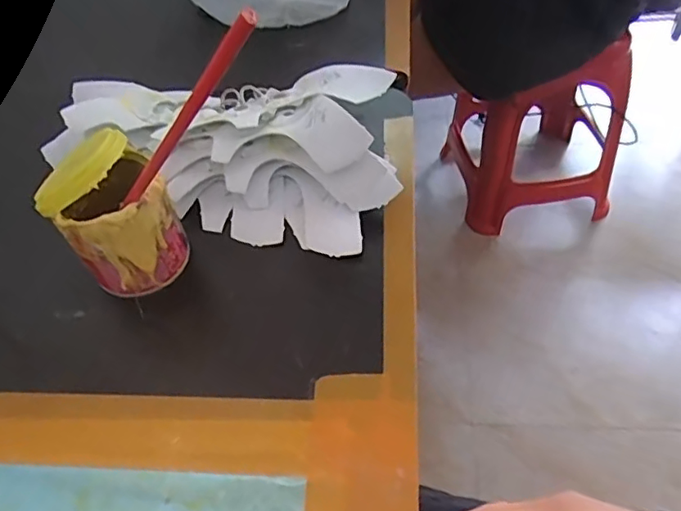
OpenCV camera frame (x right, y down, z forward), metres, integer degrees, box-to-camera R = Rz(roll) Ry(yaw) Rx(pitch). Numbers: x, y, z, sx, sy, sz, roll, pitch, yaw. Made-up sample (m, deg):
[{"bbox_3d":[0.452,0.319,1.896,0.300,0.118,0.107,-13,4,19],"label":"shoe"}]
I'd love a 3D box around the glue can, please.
[{"bbox_3d":[-0.140,-0.022,0.355,0.063,0.088,0.064,-3,50,3],"label":"glue can"}]

